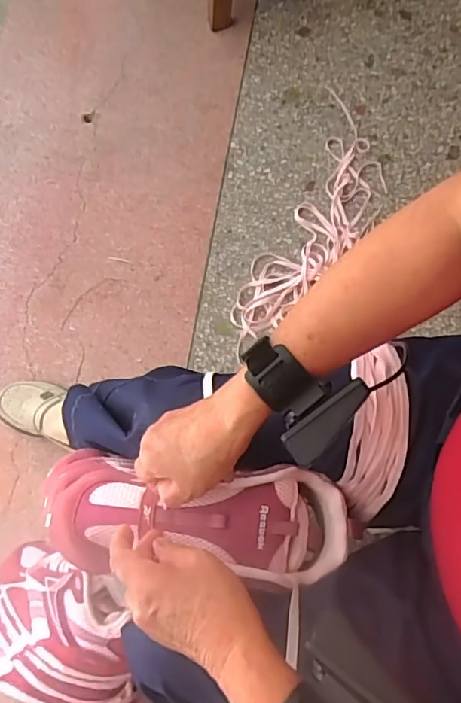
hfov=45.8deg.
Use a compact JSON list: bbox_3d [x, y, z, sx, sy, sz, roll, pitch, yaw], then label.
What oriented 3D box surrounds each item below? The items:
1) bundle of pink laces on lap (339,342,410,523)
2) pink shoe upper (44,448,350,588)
[{"bbox_3d":[0.122,0.076,0.471,0.049,0.036,0.157,5,103,0],"label":"bundle of pink laces on lap"},{"bbox_3d":[-0.031,0.142,0.468,0.252,0.068,0.094,5,76,2],"label":"pink shoe upper"}]

